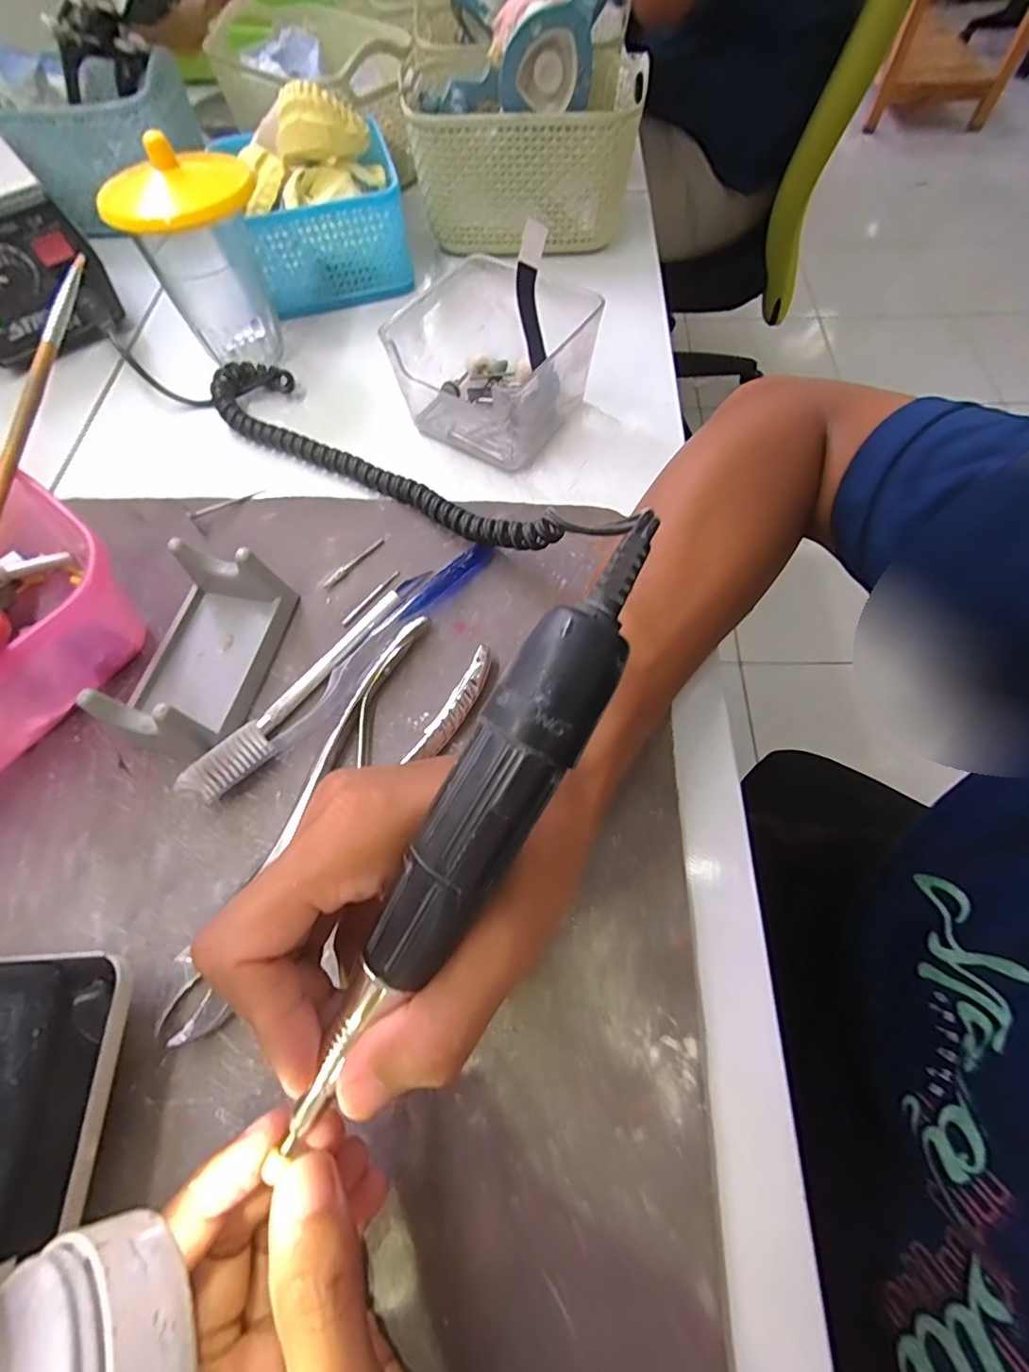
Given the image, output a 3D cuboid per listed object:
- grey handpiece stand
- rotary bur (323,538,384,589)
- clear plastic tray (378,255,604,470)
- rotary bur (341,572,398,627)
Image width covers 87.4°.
[{"bbox_3d":[-0.154,-0.017,0.256,0.060,0.039,0.094,8,63,5],"label":"grey handpiece stand"},{"bbox_3d":[-0.089,-0.069,0.300,0.006,0.005,0.043,33,68,17],"label":"rotary bur"},{"bbox_3d":[-0.012,-0.199,0.326,0.110,0.063,0.099,27,67,14],"label":"clear plastic tray"},{"bbox_3d":[-0.077,-0.048,0.290,0.005,0.004,0.042,33,68,17],"label":"rotary bur"}]

